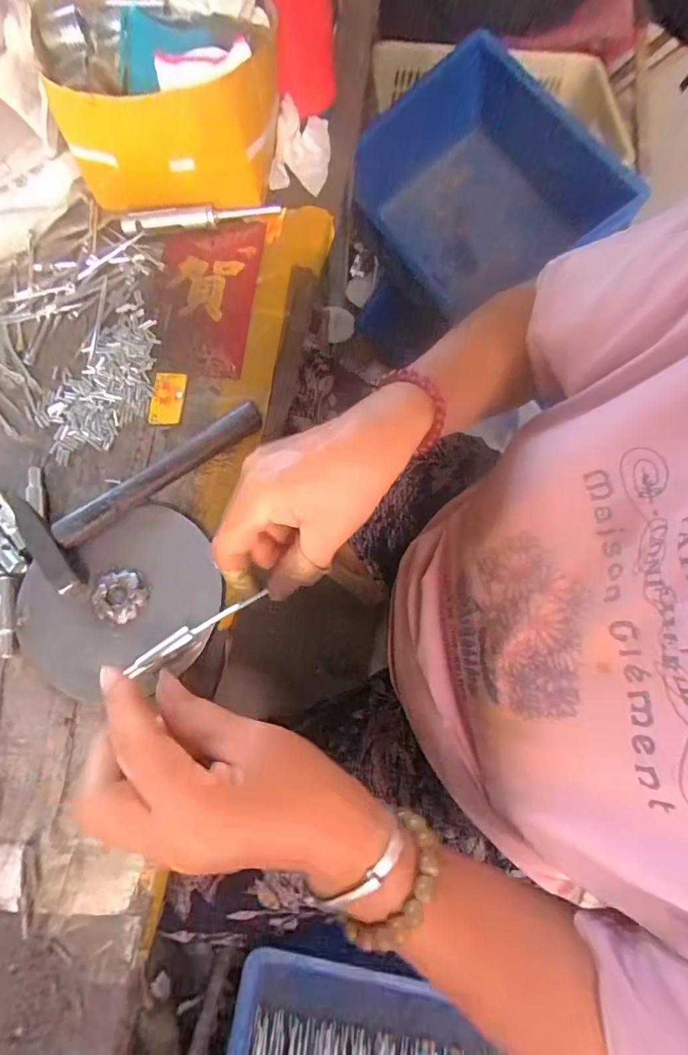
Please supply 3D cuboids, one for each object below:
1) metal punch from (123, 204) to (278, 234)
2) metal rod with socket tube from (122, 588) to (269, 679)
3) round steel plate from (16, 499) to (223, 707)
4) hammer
[{"bbox_3d":[-0.124,-0.269,0.386,0.135,0.015,0.012,-8,73,-7],"label":"metal punch"},{"bbox_3d":[-0.089,0.063,0.276,0.090,0.005,0.012,-30,75,-18],"label":"metal rod with socket tube"},{"bbox_3d":[-0.144,0.050,0.285,0.129,0.016,0.109,-33,77,-13],"label":"round steel plate"},{"bbox_3d":[-0.138,-0.037,0.311,0.072,0.020,0.174,44,74,10],"label":"hammer"}]

